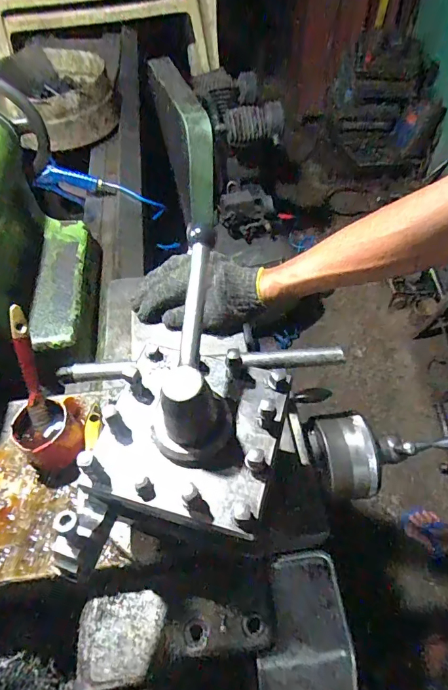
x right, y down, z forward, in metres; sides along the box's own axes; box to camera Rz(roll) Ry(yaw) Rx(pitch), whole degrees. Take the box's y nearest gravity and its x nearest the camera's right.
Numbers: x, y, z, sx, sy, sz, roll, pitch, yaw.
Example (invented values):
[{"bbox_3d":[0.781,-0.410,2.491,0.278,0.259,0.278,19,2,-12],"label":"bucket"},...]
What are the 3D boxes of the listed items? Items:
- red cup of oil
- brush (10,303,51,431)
[{"bbox_3d":[-0.197,0.101,0.475,0.057,0.061,0.060,-1,54,1],"label":"red cup of oil"},{"bbox_3d":[-0.206,0.025,0.440,0.019,0.133,0.015,-5,18,-1],"label":"brush"}]

